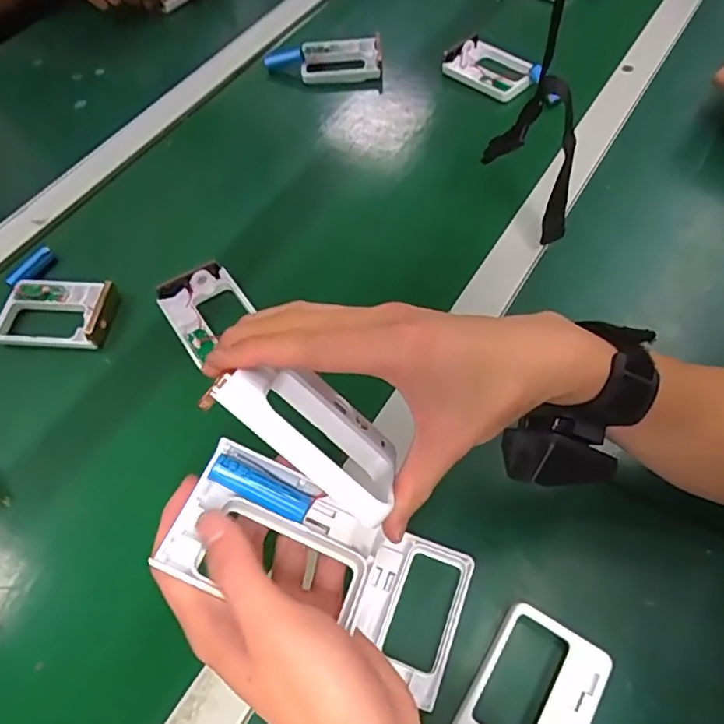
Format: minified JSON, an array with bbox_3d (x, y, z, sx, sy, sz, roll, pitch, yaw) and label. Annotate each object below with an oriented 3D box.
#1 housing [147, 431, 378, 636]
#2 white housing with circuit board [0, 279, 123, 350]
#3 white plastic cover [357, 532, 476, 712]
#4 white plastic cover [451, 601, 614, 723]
[{"bbox_3d":[-0.040,0.084,0.275,0.091,0.020,0.063,27,61,-8],"label":"housing"},{"bbox_3d":[-0.275,-0.046,0.524,0.099,0.016,0.071,6,59,7],"label":"white housing with circuit board"},{"bbox_3d":[0.030,0.160,0.374,0.063,0.015,0.091,17,61,14],"label":"white plastic cover"},{"bbox_3d":[0.099,0.199,0.344,0.064,0.020,0.092,29,64,19],"label":"white plastic cover"}]

